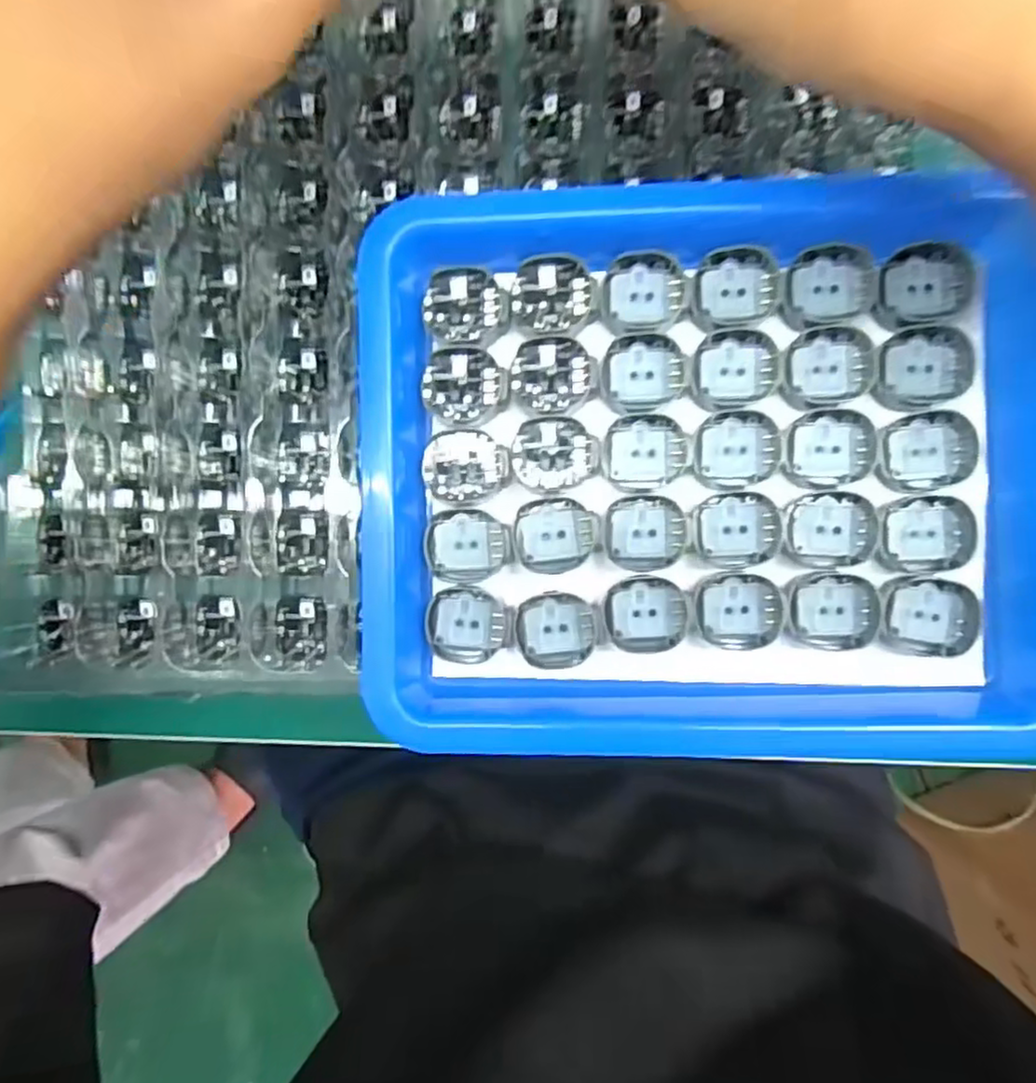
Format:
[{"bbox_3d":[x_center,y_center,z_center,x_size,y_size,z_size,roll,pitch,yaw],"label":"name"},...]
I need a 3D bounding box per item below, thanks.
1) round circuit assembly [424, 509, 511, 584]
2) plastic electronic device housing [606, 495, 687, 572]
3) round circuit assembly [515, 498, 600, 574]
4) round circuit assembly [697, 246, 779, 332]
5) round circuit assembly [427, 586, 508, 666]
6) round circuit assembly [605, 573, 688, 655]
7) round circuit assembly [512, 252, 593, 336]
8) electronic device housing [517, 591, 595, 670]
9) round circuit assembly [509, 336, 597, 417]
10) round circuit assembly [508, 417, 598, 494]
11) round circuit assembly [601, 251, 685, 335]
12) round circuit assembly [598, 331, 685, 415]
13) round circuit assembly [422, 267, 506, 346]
[{"bbox_3d":[-0.017,0.001,0.225,0.027,0.004,0.023,0,88,1],"label":"round circuit assembly"},{"bbox_3d":[0.042,-0.003,0.221,0.025,0.004,0.024,-2,88,1],"label":"plastic electronic device housing"},{"bbox_3d":[0.013,-0.002,0.224,0.026,0.004,0.023,-2,88,1],"label":"round circuit assembly"},{"bbox_3d":[0.070,-0.081,0.220,0.025,0.004,0.025,0,88,2],"label":"round circuit assembly"},{"bbox_3d":[-0.017,0.027,0.225,0.025,0.004,0.024,0,88,2],"label":"round circuit assembly"},{"bbox_3d":[0.041,0.023,0.222,0.026,0.004,0.024,0,88,2],"label":"round circuit assembly"},{"bbox_3d":[0.011,-0.079,0.221,0.026,0.004,0.025,0,88,2],"label":"round circuit assembly"},{"bbox_3d":[0.012,0.029,0.222,0.025,0.004,0.024,-2,88,1],"label":"electronic device housing"},{"bbox_3d":[0.011,-0.054,0.222,0.027,0.004,0.024,-2,88,1],"label":"round circuit assembly"},{"bbox_3d":[0.012,-0.028,0.222,0.027,0.004,0.024,-2,88,1],"label":"round circuit assembly"},{"bbox_3d":[0.040,-0.080,0.220,0.026,0.004,0.025,0,88,2],"label":"round circuit assembly"},{"bbox_3d":[0.040,-0.055,0.222,0.027,0.004,0.025,0,88,2],"label":"round circuit assembly"},{"bbox_3d":[-0.017,-0.077,0.223,0.026,0.004,0.024,0,88,2],"label":"round circuit assembly"}]

